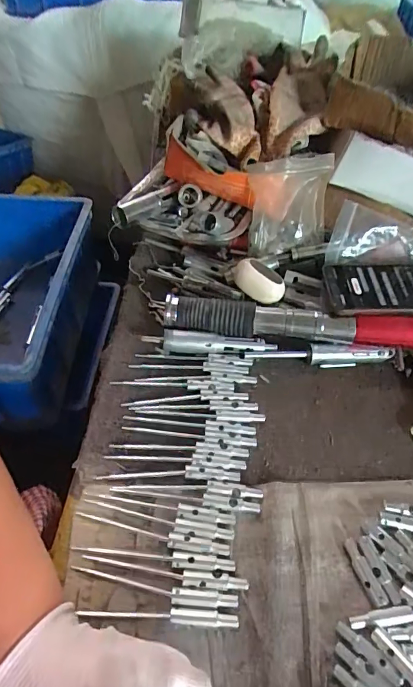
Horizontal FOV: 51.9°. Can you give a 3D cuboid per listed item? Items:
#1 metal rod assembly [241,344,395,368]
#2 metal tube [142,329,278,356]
[{"bbox_3d":[0.127,0.013,0.487,0.171,0.024,0.016,1,49,-3],"label":"metal rod assembly"},{"bbox_3d":[0.004,0.001,0.482,0.145,0.018,0.020,4,49,-1],"label":"metal tube"}]

